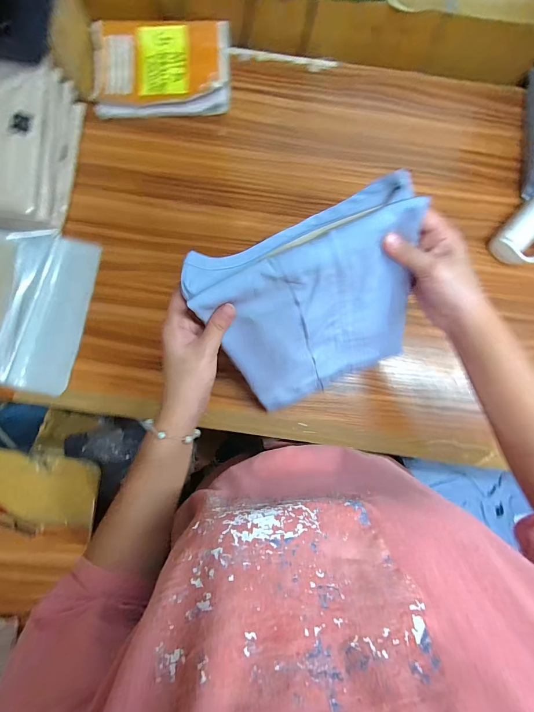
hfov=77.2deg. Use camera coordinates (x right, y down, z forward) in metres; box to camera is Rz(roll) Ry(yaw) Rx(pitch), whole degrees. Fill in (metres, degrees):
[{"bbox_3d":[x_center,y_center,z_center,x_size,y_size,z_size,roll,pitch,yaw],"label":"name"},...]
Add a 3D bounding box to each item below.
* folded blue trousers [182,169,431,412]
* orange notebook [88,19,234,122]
[{"bbox_3d":[0.054,-0.044,0.374,0.203,0.236,0.050,-24,52,2],"label":"folded blue trousers"},{"bbox_3d":[-0.163,-0.448,0.513,0.210,0.023,0.142,-4,85,-2],"label":"orange notebook"}]

